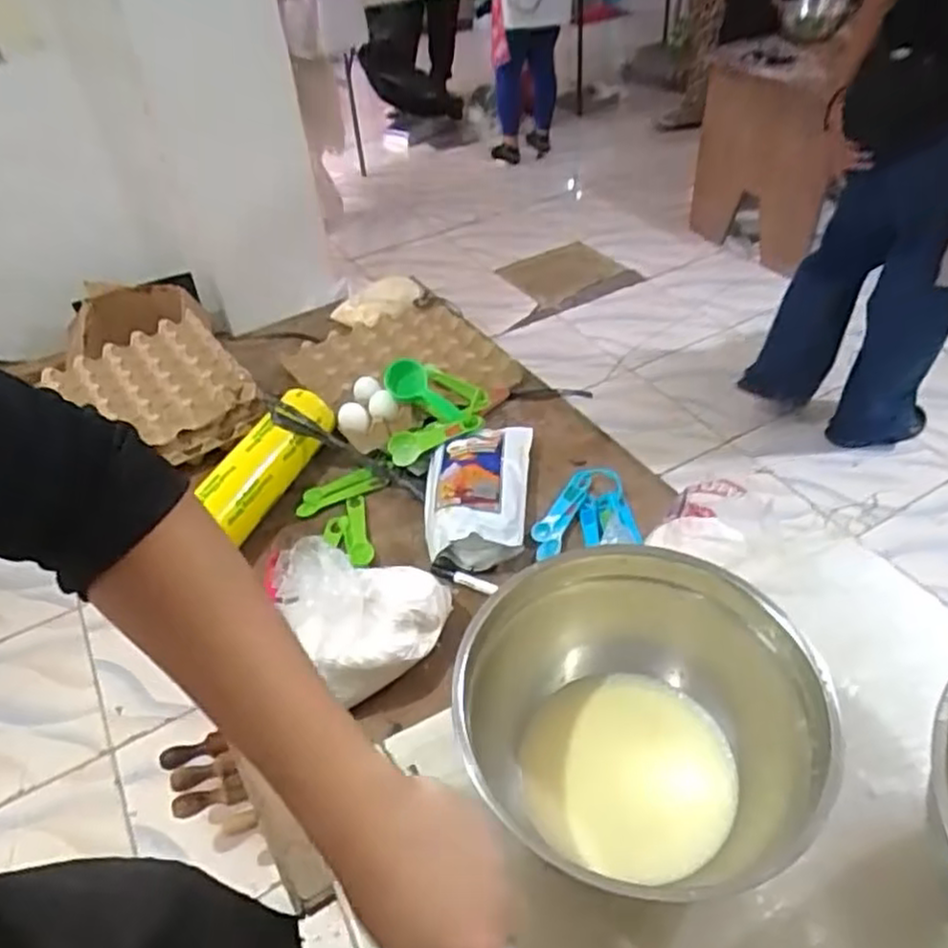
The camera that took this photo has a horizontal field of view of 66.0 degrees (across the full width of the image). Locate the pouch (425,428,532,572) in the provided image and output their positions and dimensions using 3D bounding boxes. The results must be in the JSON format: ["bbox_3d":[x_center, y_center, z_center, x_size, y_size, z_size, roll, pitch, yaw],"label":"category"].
[{"bbox_3d":[0.004,0.015,0.950,0.127,0.047,0.239,2,44,6],"label":"pouch"}]

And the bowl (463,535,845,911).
[{"bbox_3d":[0.126,0.190,0.556,0.219,0.141,0.242,-32,50,-26],"label":"bowl"}]

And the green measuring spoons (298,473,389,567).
[{"bbox_3d":[-0.180,0.056,0.969,0.109,0.018,0.150,-1,44,4],"label":"green measuring spoons"}]

